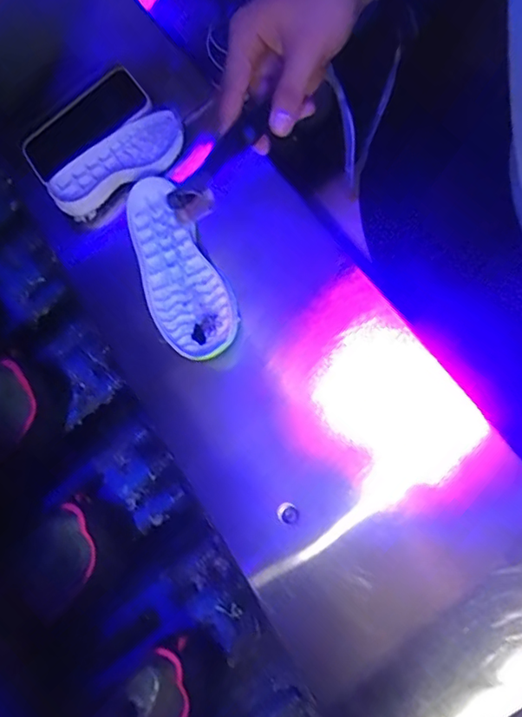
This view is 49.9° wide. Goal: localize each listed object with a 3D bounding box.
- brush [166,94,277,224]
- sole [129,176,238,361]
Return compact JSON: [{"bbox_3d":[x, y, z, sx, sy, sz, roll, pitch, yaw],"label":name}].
[{"bbox_3d":[-0.032,-0.139,0.403,0.022,0.019,0.103,28,71,7],"label":"brush"},{"bbox_3d":[-0.087,-0.090,0.558,0.075,0.014,0.200,-29,70,5],"label":"sole"}]

